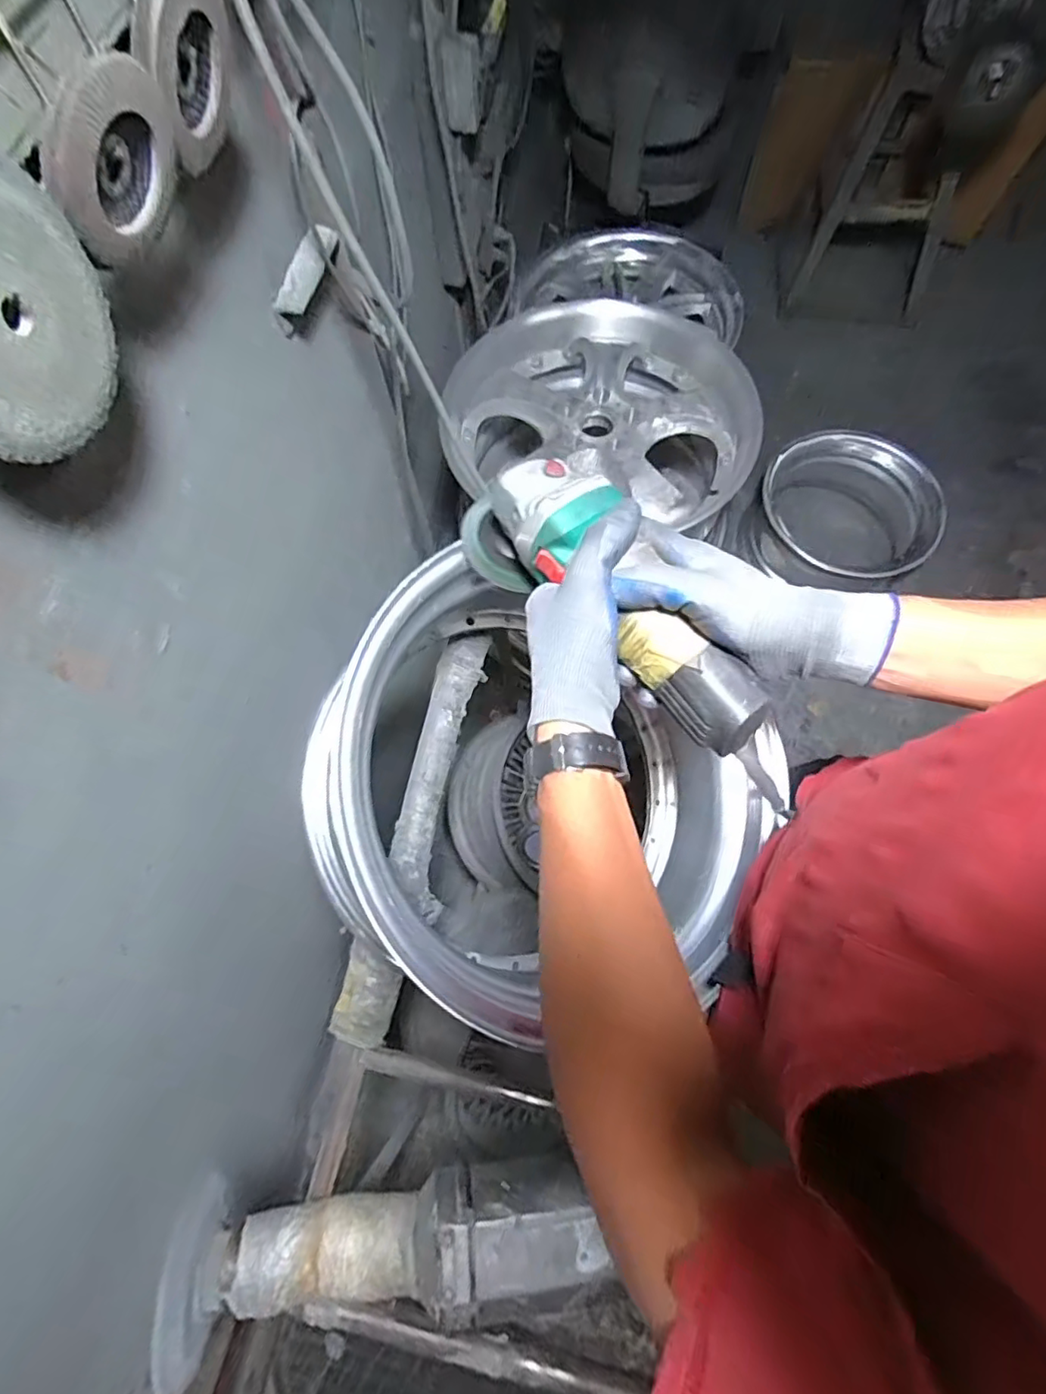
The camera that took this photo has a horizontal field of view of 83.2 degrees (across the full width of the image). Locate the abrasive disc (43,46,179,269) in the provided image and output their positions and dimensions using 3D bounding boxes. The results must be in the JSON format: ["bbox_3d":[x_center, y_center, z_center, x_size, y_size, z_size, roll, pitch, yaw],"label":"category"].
[{"bbox_3d":[-0.220,-0.293,0.322,0.010,0.083,0.093,26,74,-6],"label":"abrasive disc"}]

